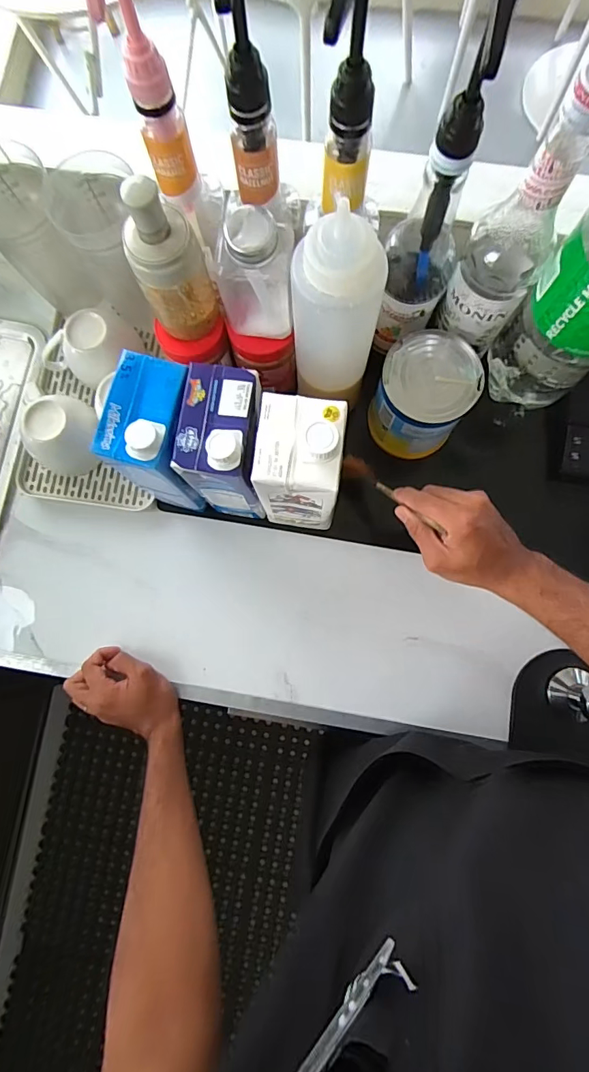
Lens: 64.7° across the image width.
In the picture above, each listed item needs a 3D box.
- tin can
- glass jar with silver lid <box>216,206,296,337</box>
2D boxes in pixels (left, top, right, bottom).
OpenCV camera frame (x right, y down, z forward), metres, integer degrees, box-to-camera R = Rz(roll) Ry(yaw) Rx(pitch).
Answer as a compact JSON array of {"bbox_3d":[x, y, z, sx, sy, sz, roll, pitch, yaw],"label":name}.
[{"bbox_3d":[0.141,-0.155,0.519,0.098,0.102,0.107,0,82,1],"label":"tin can"},{"bbox_3d":[-0.038,-0.228,0.422,0.073,0.120,0.050,2,82,2],"label":"glass jar with silver lid"}]

